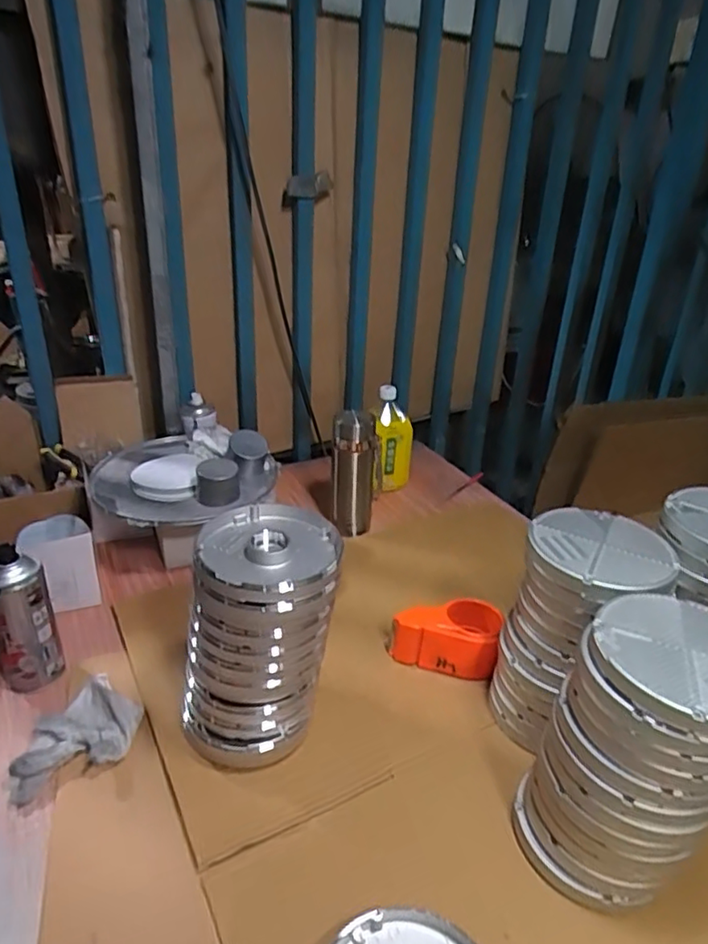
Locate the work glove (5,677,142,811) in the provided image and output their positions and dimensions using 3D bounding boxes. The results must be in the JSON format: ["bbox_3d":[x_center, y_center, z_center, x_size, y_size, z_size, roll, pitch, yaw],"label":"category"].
[{"bbox_3d":[-0.290,0.279,0.630,0.095,0.034,0.136,21,34,34],"label":"work glove"}]

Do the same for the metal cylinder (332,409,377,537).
[{"bbox_3d":[0.000,0.001,0.980,0.074,0.196,0.057,-6,28,-12],"label":"metal cylinder"}]

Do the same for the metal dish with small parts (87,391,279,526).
[{"bbox_3d":[-0.271,-0.016,0.934,0.252,0.074,0.268,2,28,-1],"label":"metal dish with small parts"}]

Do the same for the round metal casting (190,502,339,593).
[{"bbox_3d":[-0.079,0.073,0.577,0.132,0.022,0.136,2,28,-1],"label":"round metal casting"}]

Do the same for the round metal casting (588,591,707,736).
[{"bbox_3d":[0.258,0.143,0.470,0.132,0.019,0.135,2,28,-1],"label":"round metal casting"}]

